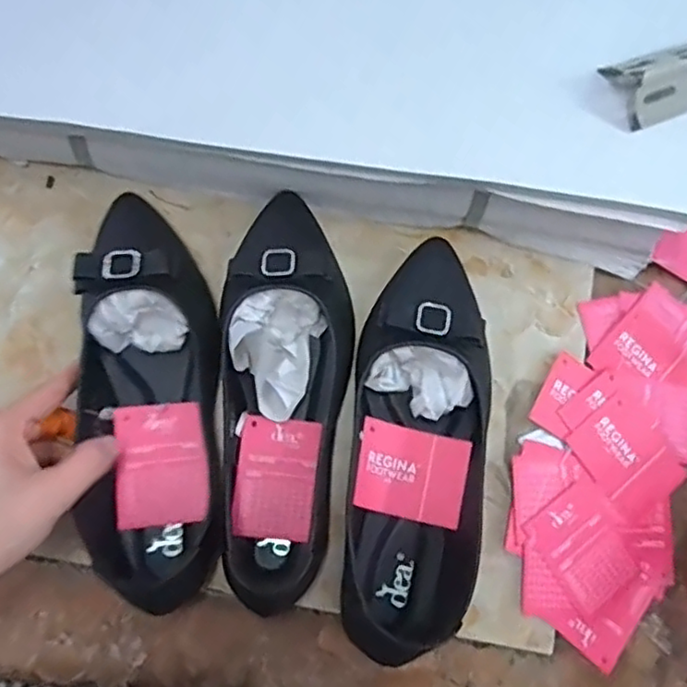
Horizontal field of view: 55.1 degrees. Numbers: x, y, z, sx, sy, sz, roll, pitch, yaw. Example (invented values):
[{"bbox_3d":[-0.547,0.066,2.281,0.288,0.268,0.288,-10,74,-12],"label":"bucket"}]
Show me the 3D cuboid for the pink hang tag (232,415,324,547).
[{"bbox_3d":[-0.040,0.084,0.408,0.045,0.012,0.072,6,73,2],"label":"pink hang tag"}]

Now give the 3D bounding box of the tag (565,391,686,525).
[{"bbox_3d":[0.191,0.077,0.443,0.058,0.004,0.074,-37,87,-14],"label":"tag"}]

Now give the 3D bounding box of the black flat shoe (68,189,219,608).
[{"bbox_3d":[-0.120,0.029,0.410,0.083,0.070,0.246,-8,77,-2],"label":"black flat shoe"}]

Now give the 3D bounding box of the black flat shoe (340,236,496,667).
[{"bbox_3d":[0.050,0.062,0.413,0.083,0.063,0.249,7,77,-2],"label":"black flat shoe"}]

